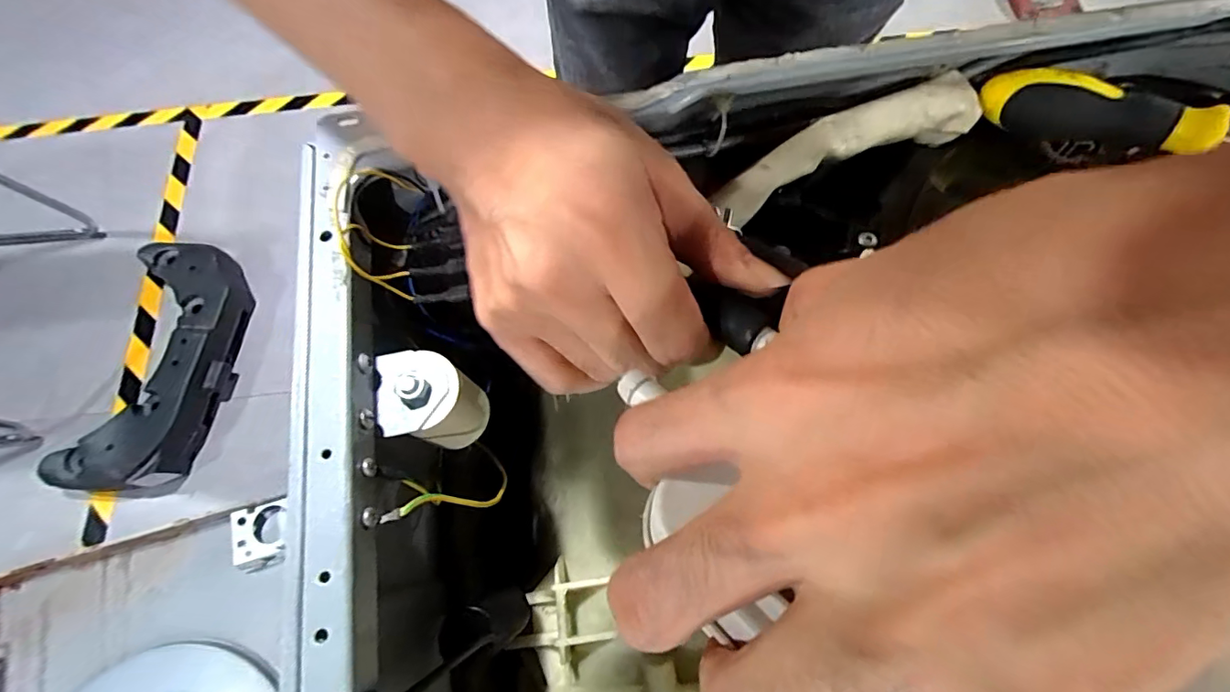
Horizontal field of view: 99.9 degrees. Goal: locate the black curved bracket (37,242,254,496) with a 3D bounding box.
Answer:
[{"bbox_3d":[-0.916,0.017,1.065,0.190,0.153,0.562,-17,52,-5],"label":"black curved bracket"}]

